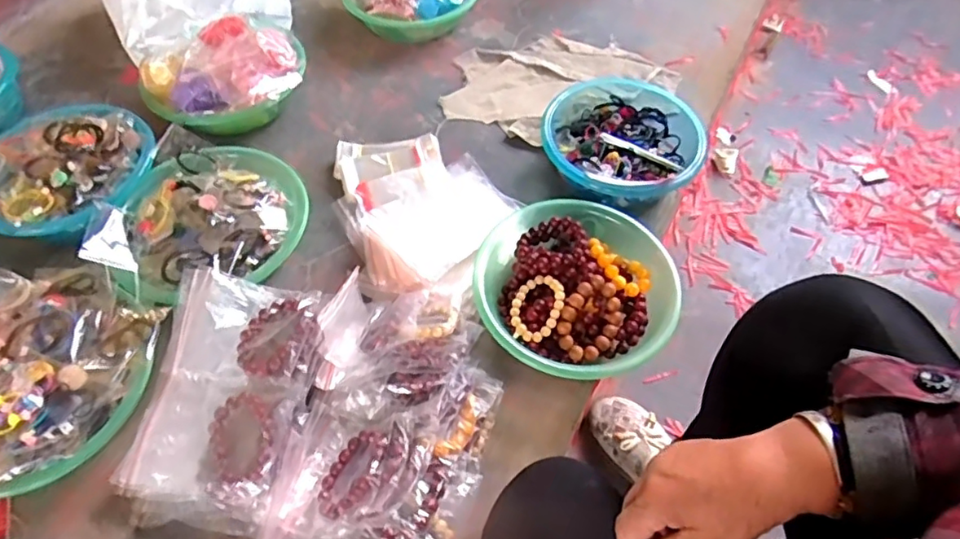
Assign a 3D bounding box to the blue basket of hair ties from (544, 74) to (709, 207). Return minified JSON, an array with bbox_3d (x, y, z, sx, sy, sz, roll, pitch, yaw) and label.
[{"bbox_3d":[0.194,-0.194,0.855,0.230,0.072,0.267,-15,57,-10],"label":"blue basket of hair ties"}]

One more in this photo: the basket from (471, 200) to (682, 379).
[{"bbox_3d":[0.111,0.034,0.713,0.234,0.089,0.228,0,56,0],"label":"basket"}]

